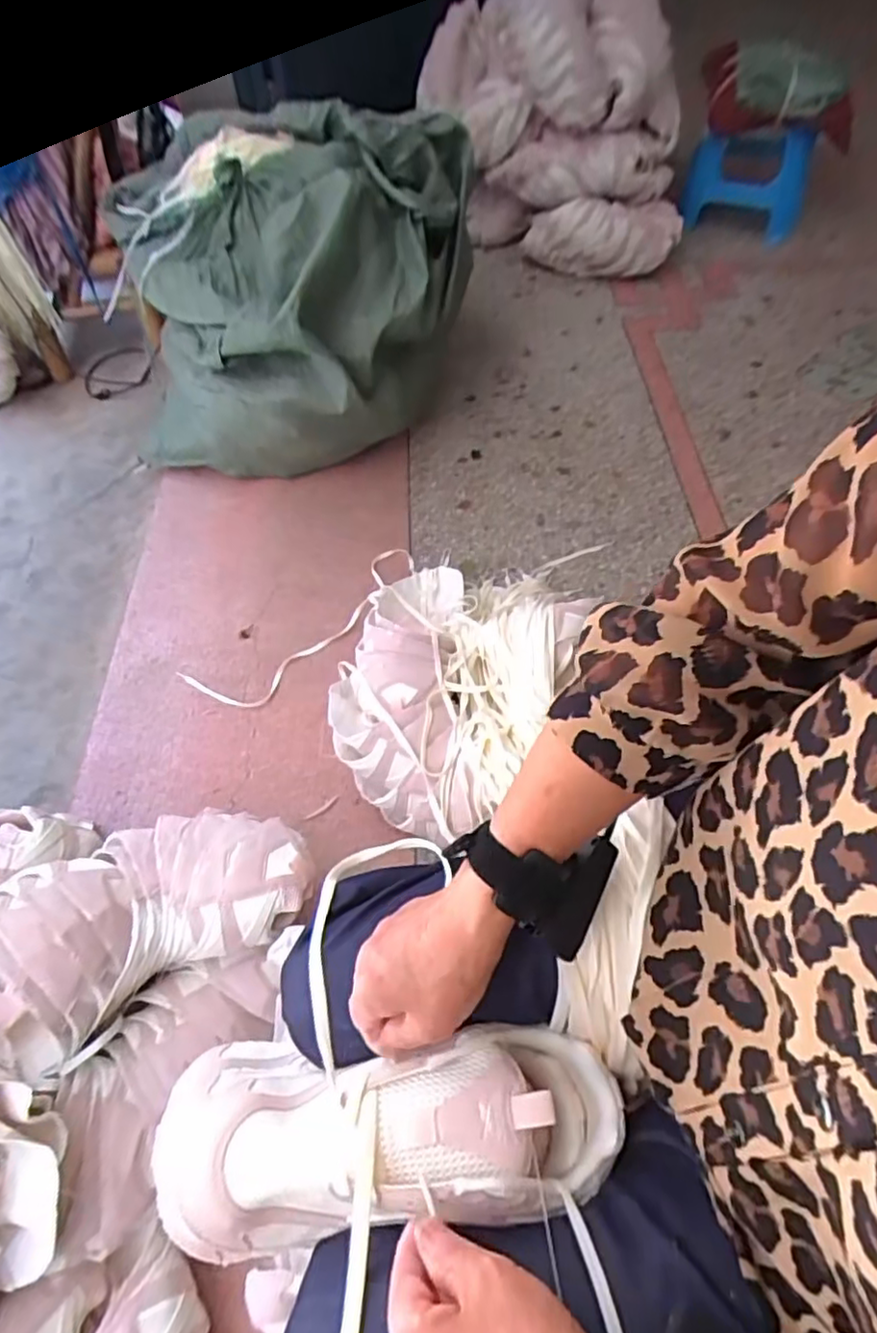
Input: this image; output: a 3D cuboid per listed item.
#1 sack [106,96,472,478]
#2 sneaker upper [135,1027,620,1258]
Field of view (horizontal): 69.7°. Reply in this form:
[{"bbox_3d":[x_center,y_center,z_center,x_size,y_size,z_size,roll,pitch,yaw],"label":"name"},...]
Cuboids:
[{"bbox_3d":[-0.288,-0.673,1.154,0.538,0.422,0.506,21,61,16],"label":"sack"},{"bbox_3d":[-0.039,0.287,0.396,0.295,0.138,0.098,-9,57,6],"label":"sneaker upper"}]

